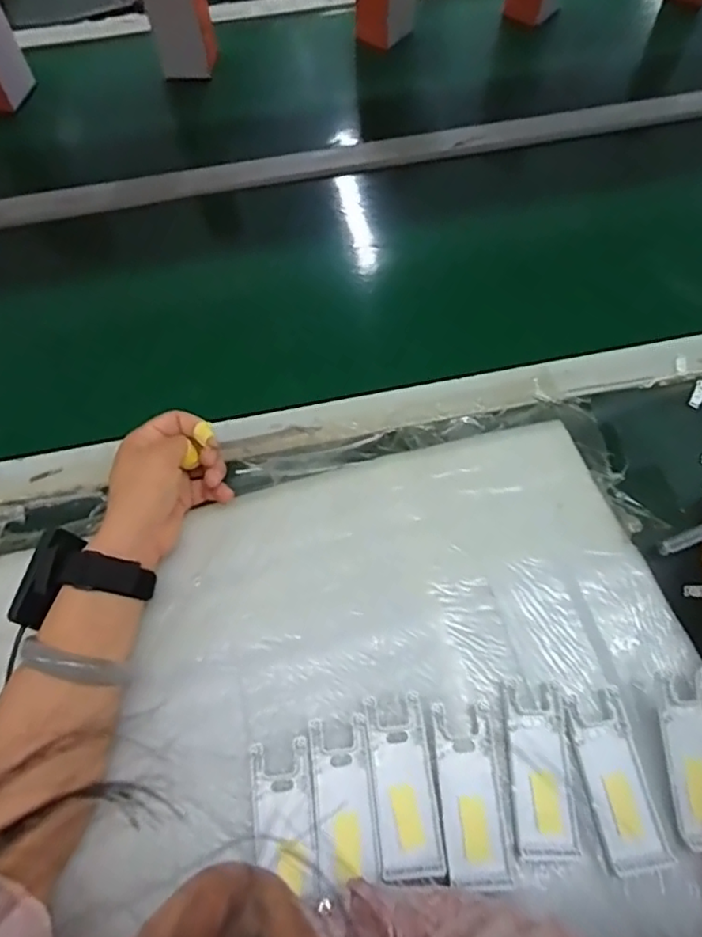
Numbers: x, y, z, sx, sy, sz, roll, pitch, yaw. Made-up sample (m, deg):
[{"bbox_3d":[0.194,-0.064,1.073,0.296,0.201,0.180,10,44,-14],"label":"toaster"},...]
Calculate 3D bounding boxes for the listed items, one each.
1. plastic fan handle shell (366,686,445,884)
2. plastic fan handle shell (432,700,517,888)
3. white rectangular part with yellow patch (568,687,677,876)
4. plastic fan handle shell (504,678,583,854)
[{"bbox_3d":[0.034,0.206,0.394,0.040,0.007,0.103,-6,62,1],"label":"plastic fan handle shell"},{"bbox_3d":[0.078,0.208,0.388,0.039,0.009,0.102,-4,62,2],"label":"plastic fan handle shell"},{"bbox_3d":[0.174,0.202,0.394,0.040,0.007,0.102,-8,62,0],"label":"white rectangular part with yellow patch"},{"bbox_3d":[0.125,0.194,0.394,0.039,0.011,0.101,0,62,4],"label":"plastic fan handle shell"}]

